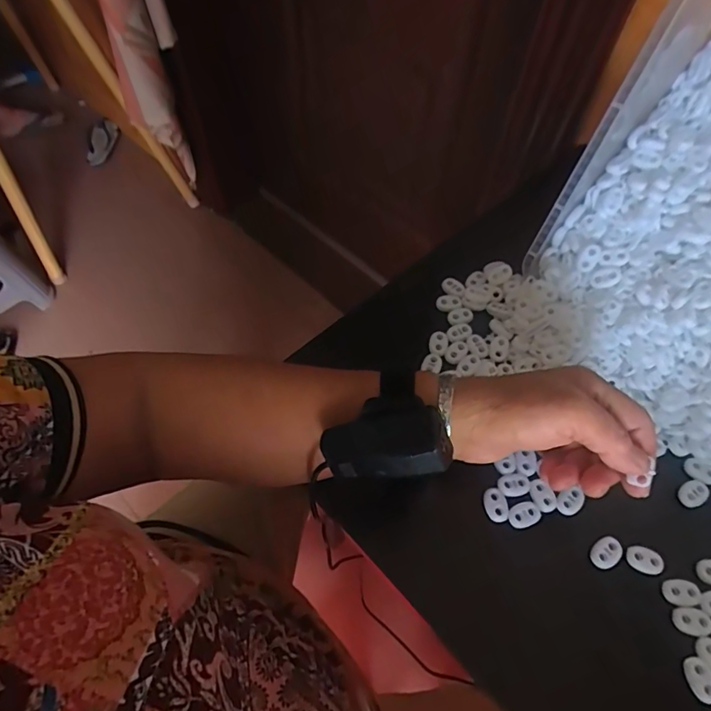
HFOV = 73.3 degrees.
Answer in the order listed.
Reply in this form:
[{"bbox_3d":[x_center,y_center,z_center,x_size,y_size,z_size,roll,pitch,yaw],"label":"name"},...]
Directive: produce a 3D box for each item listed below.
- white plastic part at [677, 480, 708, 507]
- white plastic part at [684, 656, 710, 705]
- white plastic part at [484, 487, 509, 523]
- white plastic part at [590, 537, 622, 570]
[{"bbox_3d":[0.240,0.098,0.338,0.023,0.004,0.016,-19,62,-11],"label":"white plastic part"},{"bbox_3d":[0.204,0.190,0.280,0.015,0.004,0.022,-15,61,-9],"label":"white plastic part"},{"bbox_3d":[0.098,0.104,0.331,0.016,0.004,0.022,-18,61,-11],"label":"white plastic part"},{"bbox_3d":[0.167,0.131,0.318,0.022,0.005,0.016,-29,64,-17],"label":"white plastic part"}]

